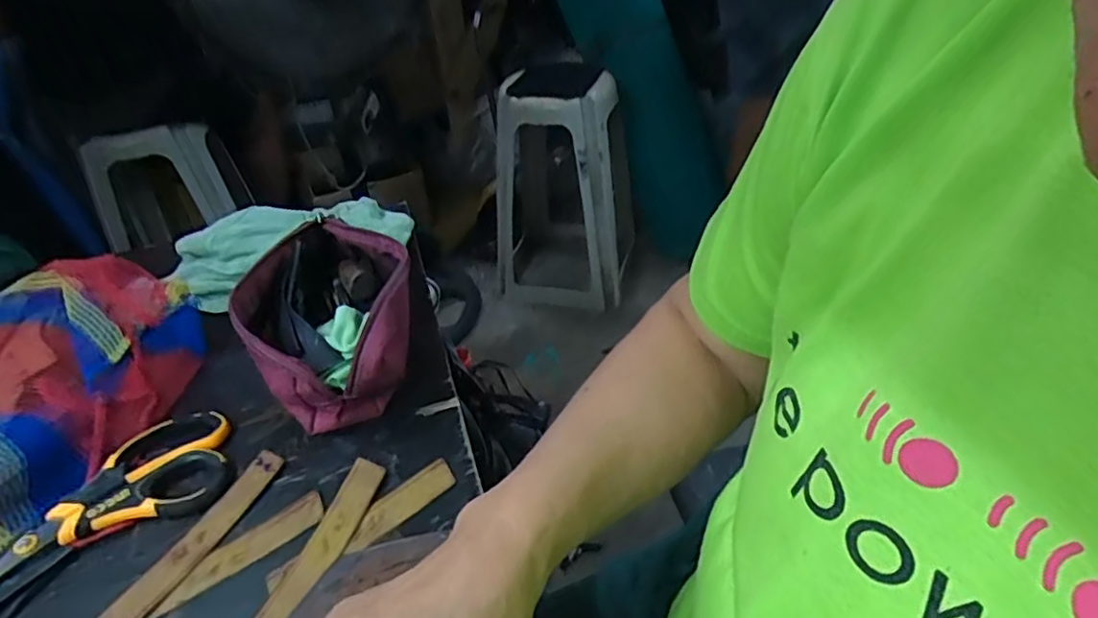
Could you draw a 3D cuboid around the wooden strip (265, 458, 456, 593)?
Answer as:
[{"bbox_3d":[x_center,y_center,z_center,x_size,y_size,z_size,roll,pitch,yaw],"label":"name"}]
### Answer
[{"bbox_3d":[-0.109,0.129,0.382,0.117,0.004,0.024,-29,44,-29],"label":"wooden strip"}]

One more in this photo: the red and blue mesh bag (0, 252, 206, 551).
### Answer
[{"bbox_3d":[-0.369,0.054,0.458,0.194,0.064,0.258,-10,38,-8],"label":"red and blue mesh bag"}]

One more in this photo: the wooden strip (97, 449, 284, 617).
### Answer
[{"bbox_3d":[-0.208,0.136,0.381,0.025,0.005,0.126,14,45,23],"label":"wooden strip"}]

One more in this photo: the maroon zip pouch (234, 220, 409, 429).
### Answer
[{"bbox_3d":[-0.168,0.001,0.497,0.120,0.073,0.188,-12,38,-9],"label":"maroon zip pouch"}]

